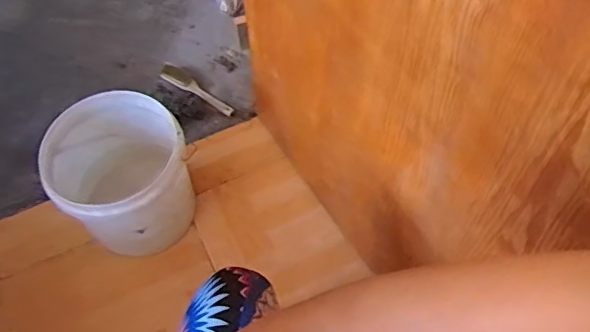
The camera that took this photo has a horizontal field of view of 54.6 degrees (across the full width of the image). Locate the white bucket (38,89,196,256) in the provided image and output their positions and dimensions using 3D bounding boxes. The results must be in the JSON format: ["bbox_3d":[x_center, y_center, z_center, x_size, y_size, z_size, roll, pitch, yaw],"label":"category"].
[{"bbox_3d":[-0.329,0.024,1.118,0.241,0.238,0.240,-1,58,1],"label":"white bucket"}]

